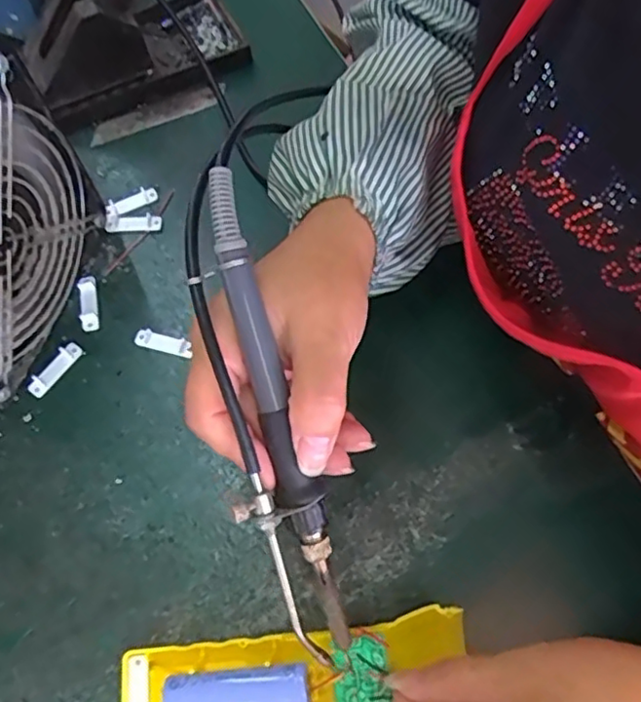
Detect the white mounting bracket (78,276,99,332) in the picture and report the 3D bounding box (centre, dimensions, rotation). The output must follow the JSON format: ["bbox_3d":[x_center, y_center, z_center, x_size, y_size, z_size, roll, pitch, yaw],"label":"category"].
[{"bbox_3d":[-0.144,-0.031,0.386,0.011,0.006,0.038,-12,66,-3],"label":"white mounting bracket"}]

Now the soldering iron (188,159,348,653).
[{"bbox_3d":[-0.024,0.028,0.249,0.030,0.027,0.201,-16,94,-4],"label":"soldering iron"}]

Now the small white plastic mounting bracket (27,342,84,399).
[{"bbox_3d":[-0.158,0.010,0.368,0.012,0.005,0.037,37,73,17],"label":"small white plastic mounting bracket"}]

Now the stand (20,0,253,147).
[{"bbox_3d":[-0.133,-0.219,0.433,0.154,0.070,0.091,-30,68,-10],"label":"stand"}]

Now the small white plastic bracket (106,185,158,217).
[{"bbox_3d":[-0.127,-0.100,0.417,0.035,0.005,0.013,-29,68,-10],"label":"small white plastic bracket"}]

